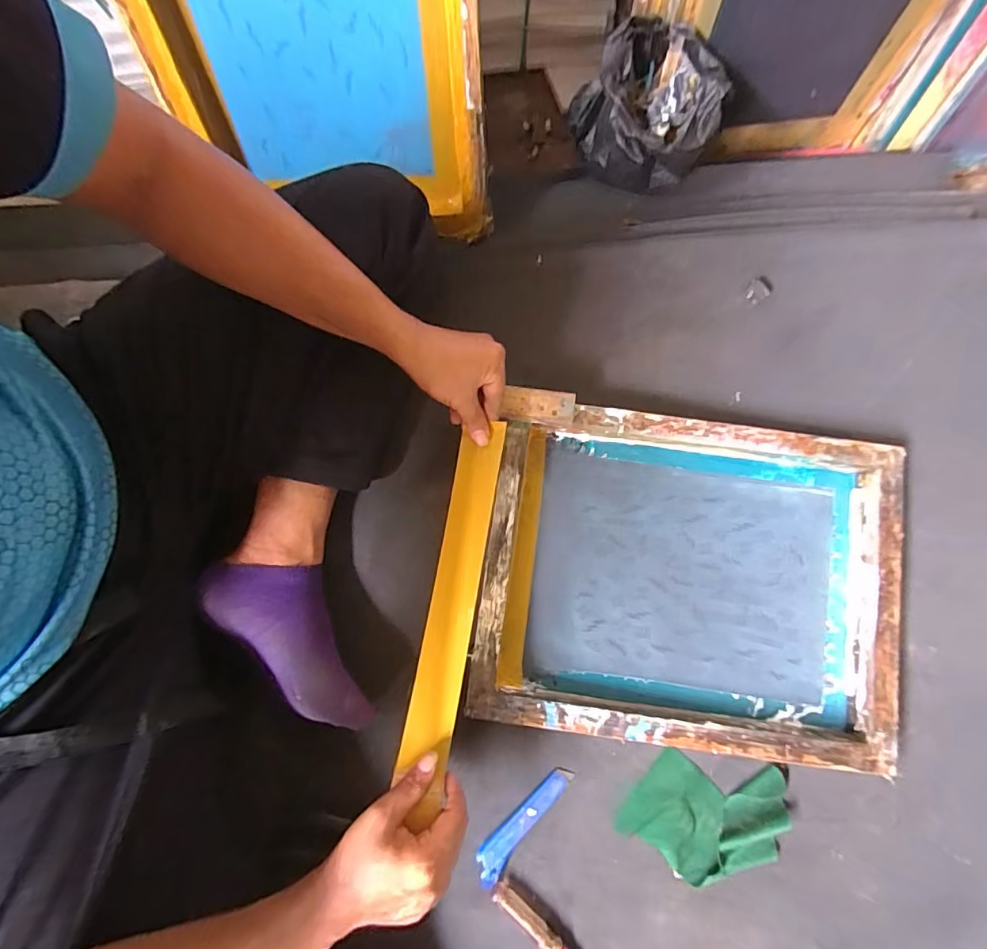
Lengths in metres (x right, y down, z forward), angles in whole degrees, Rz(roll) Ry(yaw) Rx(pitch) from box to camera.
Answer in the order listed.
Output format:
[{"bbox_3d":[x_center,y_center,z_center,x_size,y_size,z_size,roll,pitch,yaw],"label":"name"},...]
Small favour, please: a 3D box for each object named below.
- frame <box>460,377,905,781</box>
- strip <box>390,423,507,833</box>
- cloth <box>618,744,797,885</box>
[{"bbox_3d":[0.221,0.116,0.576,0.454,0.059,0.358,8,79,1],"label":"frame"},{"bbox_3d":[-0.043,0.133,0.511,0.050,0.055,0.363,10,76,1],"label":"strip"},{"bbox_3d":[0.229,0.380,0.553,0.174,0.022,0.119,10,79,1],"label":"cloth"}]

